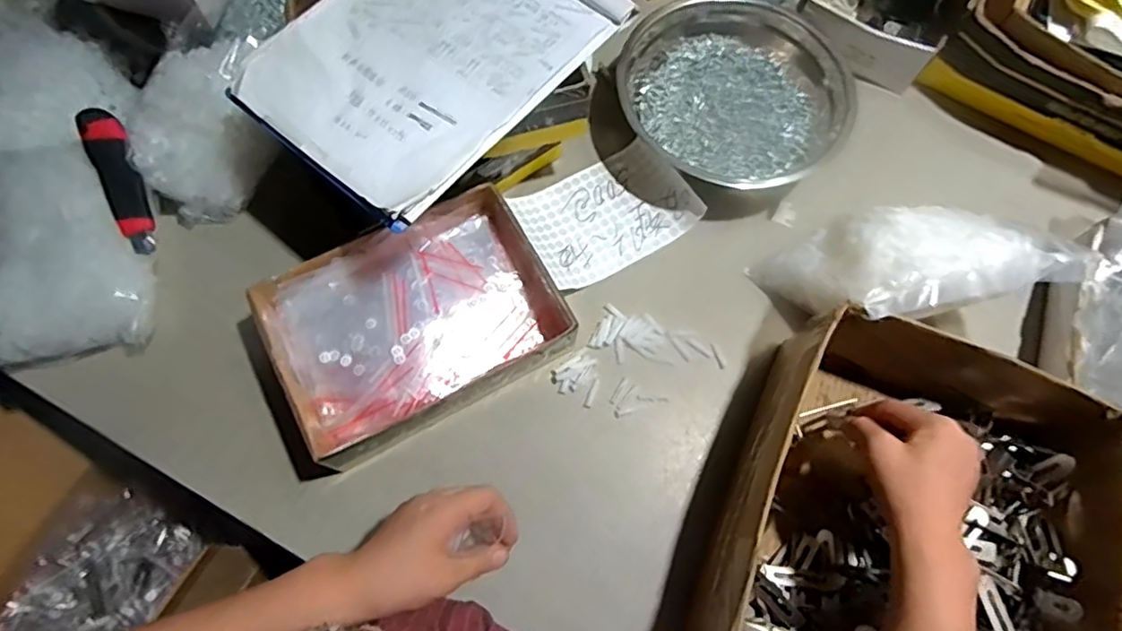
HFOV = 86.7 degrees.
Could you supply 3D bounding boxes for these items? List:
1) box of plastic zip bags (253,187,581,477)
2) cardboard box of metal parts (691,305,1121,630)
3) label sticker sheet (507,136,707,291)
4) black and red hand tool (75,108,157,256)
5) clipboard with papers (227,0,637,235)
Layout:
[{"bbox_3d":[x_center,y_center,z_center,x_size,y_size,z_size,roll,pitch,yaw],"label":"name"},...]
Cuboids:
[{"bbox_3d":[-0.133,0.009,0.562,0.246,0.070,0.177,-27,73,-11],"label":"box of plastic zip bags"},{"bbox_3d":[0.287,0.181,0.490,0.258,0.118,0.308,24,71,7],"label":"cardboard box of metal parts"},{"bbox_3d":[0.048,-0.111,0.641,0.178,0.025,0.124,-30,74,-12],"label":"label sticker sheet"},{"bbox_3d":[-0.429,-0.137,0.580,0.037,0.035,0.154,-28,73,-12],"label":"black and red hand tool"},{"bbox_3d":[-0.108,-0.240,0.522,0.210,0.017,0.306,39,73,11],"label":"clipboard with papers"}]

